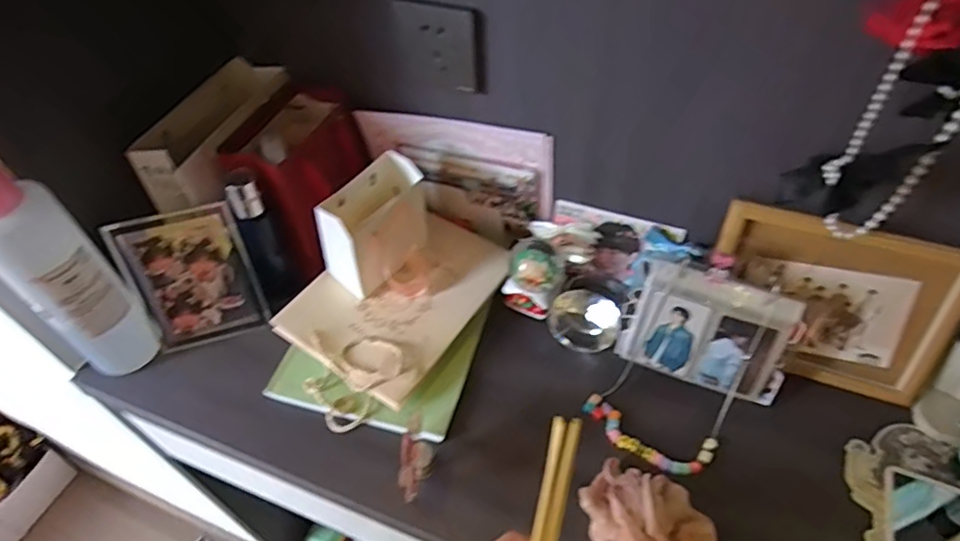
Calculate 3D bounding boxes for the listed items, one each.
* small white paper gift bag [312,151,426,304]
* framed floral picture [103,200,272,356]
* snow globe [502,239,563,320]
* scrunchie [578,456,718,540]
[{"bbox_3d":[-0.110,-0.047,0.664,0.128,0.118,0.073,-36,57,-24],"label":"small white paper gift bag"},{"bbox_3d":[-0.326,0.008,0.660,0.127,0.161,0.015,-15,32,-12],"label":"framed floral picture"},{"bbox_3d":[0.063,0.005,0.680,0.066,0.073,0.065,17,53,17],"label":"snow globe"},{"bbox_3d":[0.152,0.224,0.527,0.099,0.039,0.130,-29,54,-20],"label":"scrunchie"}]

